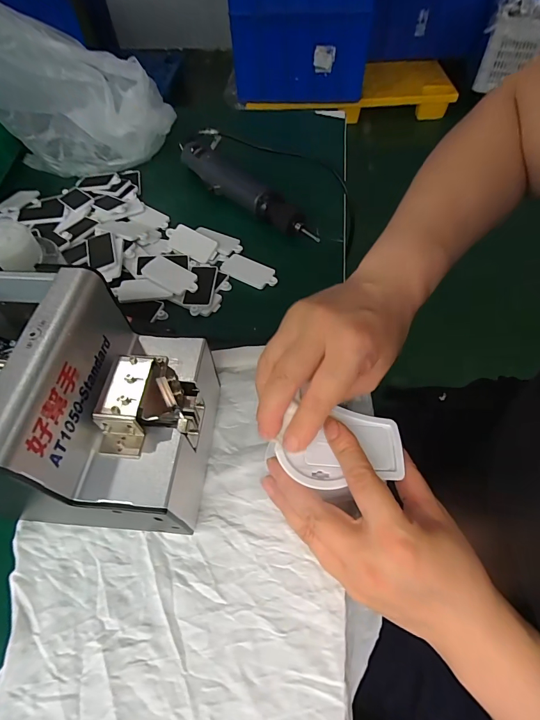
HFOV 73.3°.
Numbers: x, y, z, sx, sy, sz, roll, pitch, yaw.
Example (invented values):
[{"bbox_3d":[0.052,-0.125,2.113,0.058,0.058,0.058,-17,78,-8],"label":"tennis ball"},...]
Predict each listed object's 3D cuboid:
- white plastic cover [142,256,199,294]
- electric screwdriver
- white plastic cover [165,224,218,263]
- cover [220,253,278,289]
[{"bbox_3d":[-0.108,-0.092,0.403,0.068,0.011,0.031,26,61,17],"label":"white plastic cover"},{"bbox_3d":[-0.032,-0.223,0.477,0.046,0.033,0.247,-38,63,-21],"label":"electric screwdriver"},{"bbox_3d":[-0.096,-0.143,0.439,0.066,0.006,0.033,29,92,13],"label":"white plastic cover"},{"bbox_3d":[-0.023,-0.102,0.421,0.070,0.007,0.030,27,62,18],"label":"cover"}]

